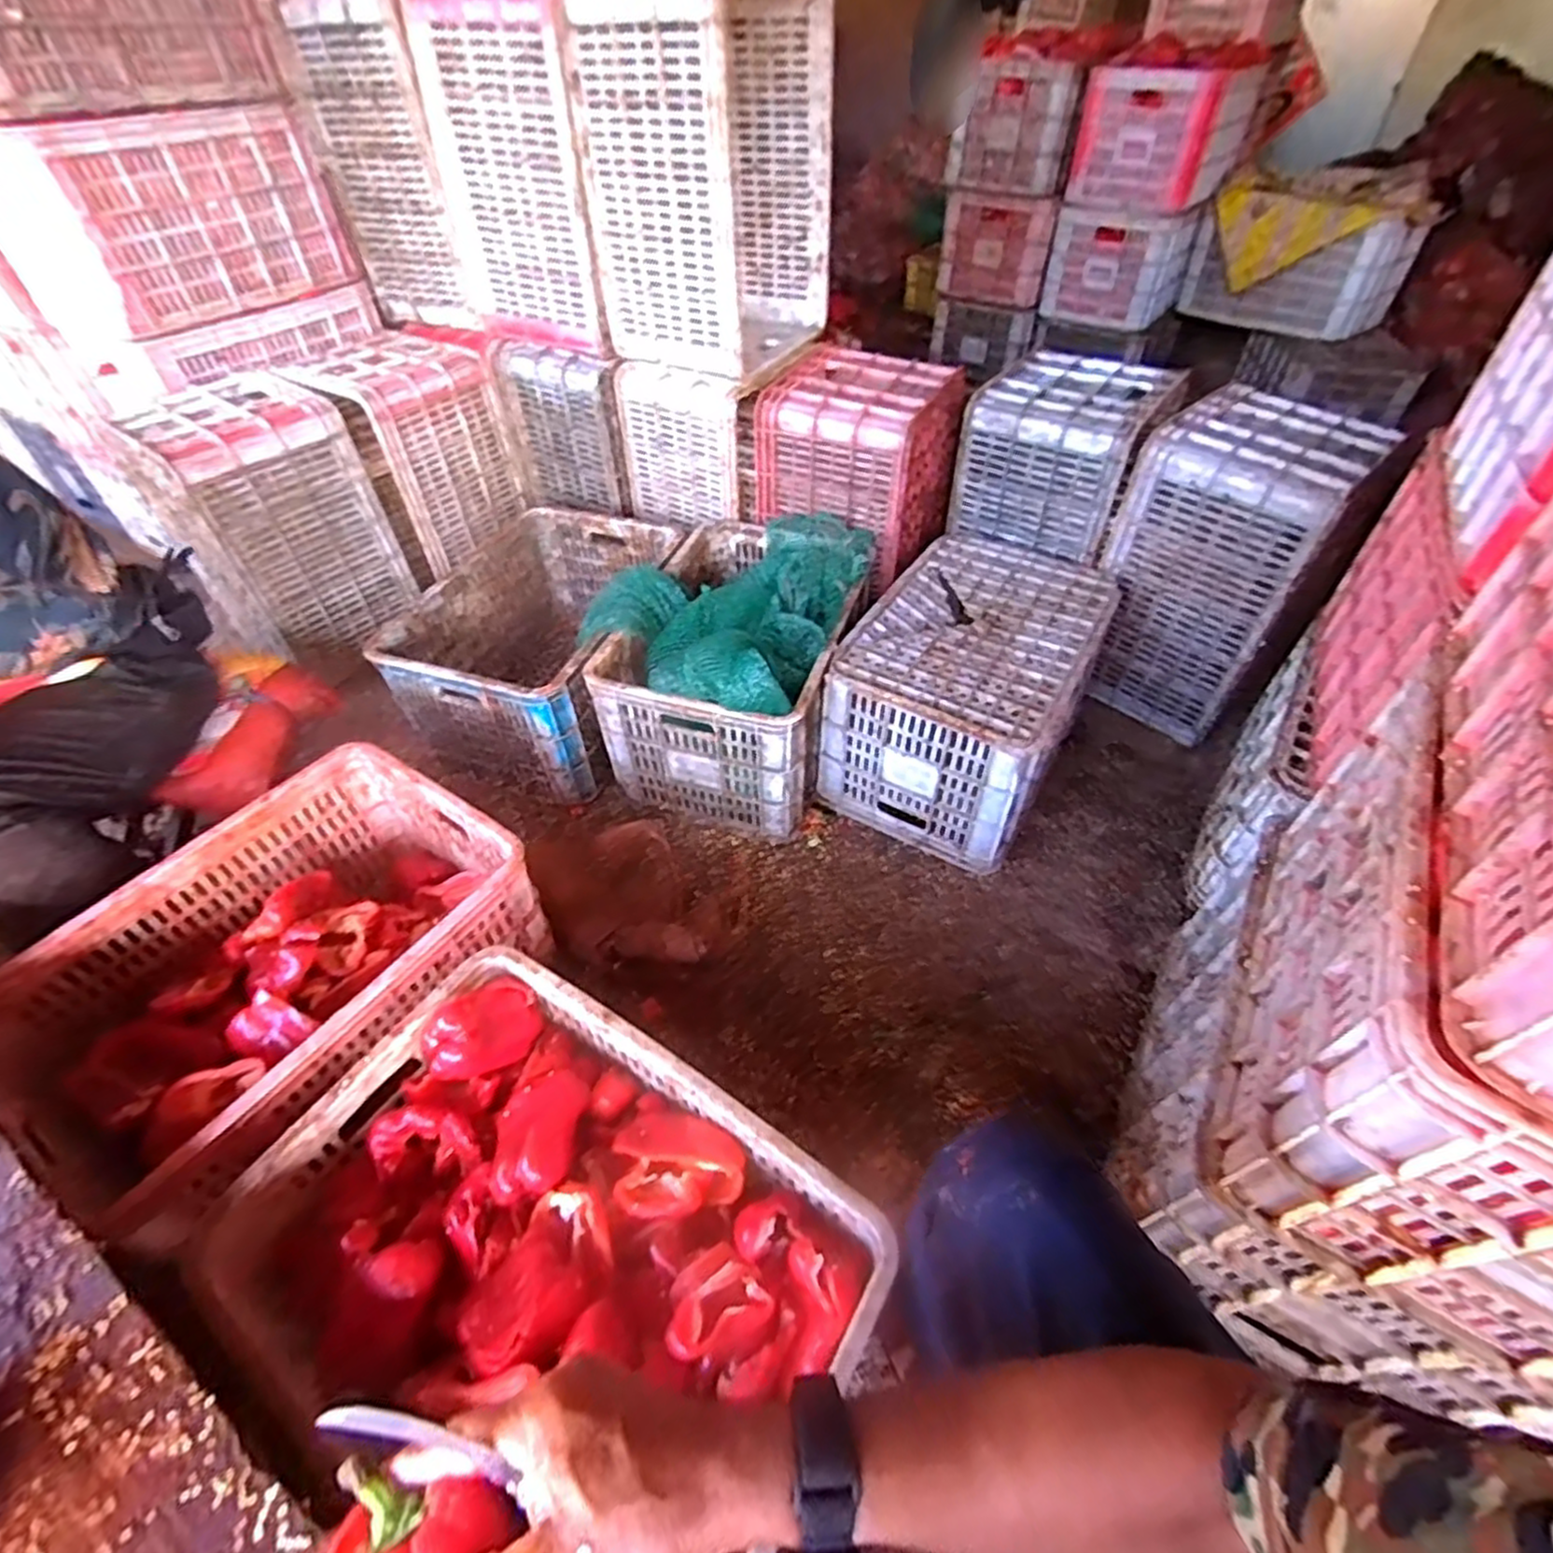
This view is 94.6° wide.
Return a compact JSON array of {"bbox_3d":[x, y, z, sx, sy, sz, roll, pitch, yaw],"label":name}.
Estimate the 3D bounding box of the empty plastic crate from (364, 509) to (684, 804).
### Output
[{"bbox_3d":[-0.426,-0.241,1.349,0.358,0.269,0.508,11,48,10],"label":"empty plastic crate"}]

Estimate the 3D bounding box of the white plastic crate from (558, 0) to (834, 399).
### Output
[{"bbox_3d":[-0.097,-1.020,1.244,0.291,0.495,0.351,24,52,20],"label":"white plastic crate"}]

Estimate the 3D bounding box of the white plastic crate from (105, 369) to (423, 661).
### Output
[{"bbox_3d":[-0.971,-0.492,1.371,0.339,0.393,0.296,28,53,24],"label":"white plastic crate"}]

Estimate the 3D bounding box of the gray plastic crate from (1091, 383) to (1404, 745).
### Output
[{"bbox_3d":[0.756,-0.366,1.260,0.272,0.455,0.273,35,56,28],"label":"gray plastic crate"}]

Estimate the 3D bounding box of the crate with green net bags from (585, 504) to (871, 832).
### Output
[{"bbox_3d":[-0.079,-0.231,1.275,0.409,0.328,0.536,15,49,14],"label":"crate with green net bags"}]

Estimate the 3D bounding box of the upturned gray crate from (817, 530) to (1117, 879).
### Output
[{"bbox_3d":[0.331,-0.152,1.245,0.333,0.266,0.488,23,51,20],"label":"upturned gray crate"}]

